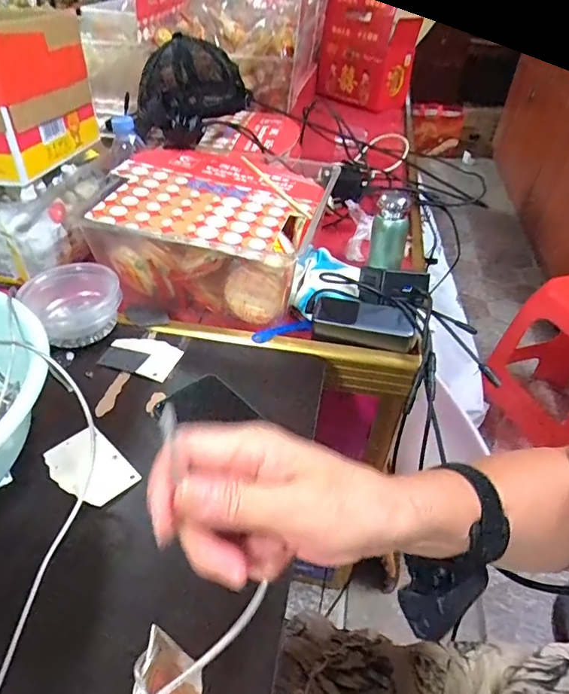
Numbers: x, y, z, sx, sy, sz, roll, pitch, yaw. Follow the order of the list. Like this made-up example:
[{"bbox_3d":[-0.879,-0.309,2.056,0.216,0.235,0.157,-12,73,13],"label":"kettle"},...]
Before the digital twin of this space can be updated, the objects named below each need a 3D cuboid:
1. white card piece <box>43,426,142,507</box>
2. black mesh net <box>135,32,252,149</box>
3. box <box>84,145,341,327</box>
[{"bbox_3d":[-0.179,0.109,0.438,0.086,0.005,0.054,32,53,28],"label":"white card piece"},{"bbox_3d":[-0.152,-0.428,0.793,0.189,0.132,0.198,-7,43,-12],"label":"black mesh net"},{"bbox_3d":[-0.099,-0.168,0.697,0.299,0.134,0.271,13,43,10],"label":"box"}]

